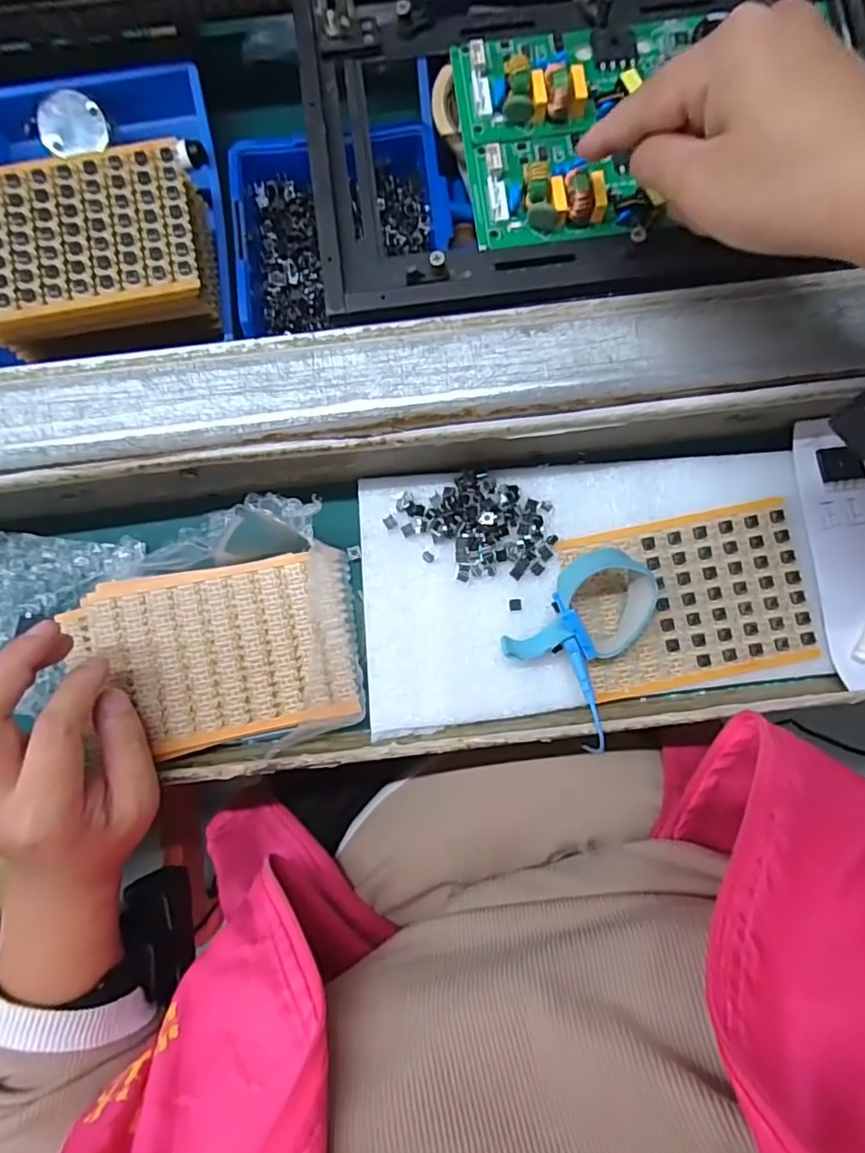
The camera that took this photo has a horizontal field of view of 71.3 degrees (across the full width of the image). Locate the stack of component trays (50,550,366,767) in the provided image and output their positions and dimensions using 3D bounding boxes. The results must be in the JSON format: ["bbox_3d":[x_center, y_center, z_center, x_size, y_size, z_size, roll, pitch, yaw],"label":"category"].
[{"bbox_3d":[-0.109,0.039,0.311,0.137,0.012,0.088,-9,84,-2],"label":"stack of component trays"}]

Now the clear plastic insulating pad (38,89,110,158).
[{"bbox_3d":[-0.223,-0.280,0.372,0.037,0.004,0.037,-16,102,-13],"label":"clear plastic insulating pad"}]

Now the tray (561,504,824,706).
[{"bbox_3d":[0.134,0.012,0.314,0.117,0.006,0.085,-12,84,-2],"label":"tray"}]

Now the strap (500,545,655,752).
[{"bbox_3d":[0.080,0.032,0.298,0.068,0.032,0.081,40,85,3],"label":"strap"}]

